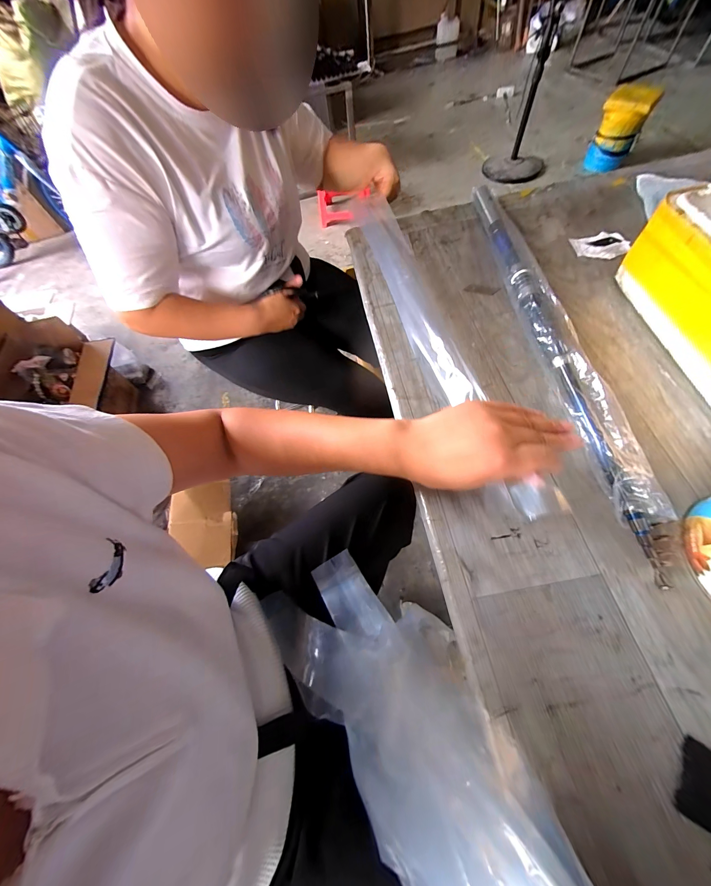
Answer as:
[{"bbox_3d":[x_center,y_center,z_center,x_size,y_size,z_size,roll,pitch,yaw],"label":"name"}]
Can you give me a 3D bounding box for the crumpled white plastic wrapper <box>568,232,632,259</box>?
[{"bbox_3d":[0.371,-0.298,0.457,0.078,0.008,0.055,-15,63,1],"label":"crumpled white plastic wrapper"}]

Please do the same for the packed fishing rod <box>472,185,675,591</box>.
[{"bbox_3d":[0.236,-0.151,0.378,0.056,0.041,0.596,-7,62,3],"label":"packed fishing rod"}]

